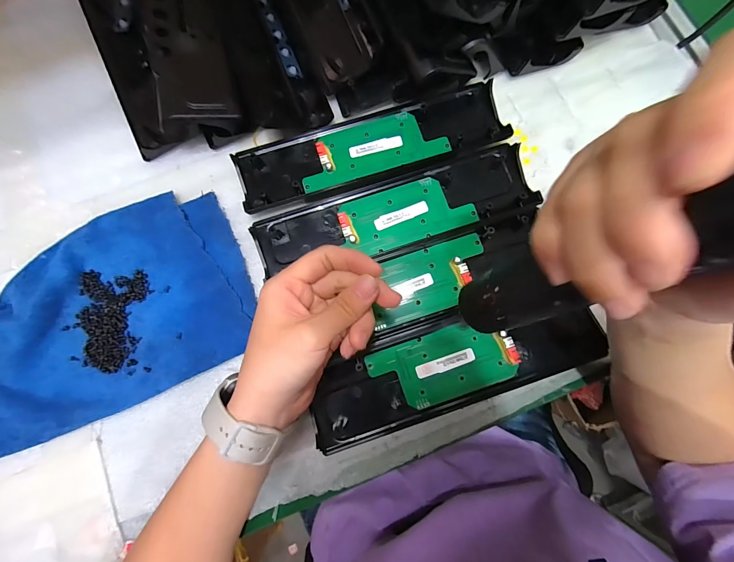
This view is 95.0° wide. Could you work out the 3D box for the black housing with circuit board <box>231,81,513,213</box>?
[{"bbox_3d":[0.004,-0.125,0.312,0.244,0.015,0.064,-17,80,-2],"label":"black housing with circuit board"}]

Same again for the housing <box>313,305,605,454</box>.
[{"bbox_3d":[0.073,0.070,0.279,0.244,0.022,0.069,-17,80,-2],"label":"housing"}]

